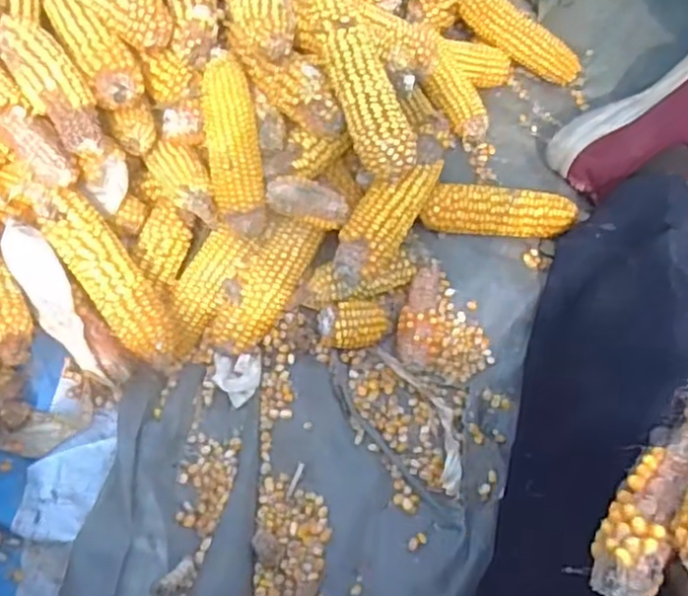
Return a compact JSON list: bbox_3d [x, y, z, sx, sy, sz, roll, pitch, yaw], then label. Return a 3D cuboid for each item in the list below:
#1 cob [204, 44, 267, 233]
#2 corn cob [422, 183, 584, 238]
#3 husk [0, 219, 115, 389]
[{"bbox_3d":[-0.101,-0.140,0.637,0.046,0.045,0.158,-7,94,-5],"label":"cob"},{"bbox_3d":[0.157,-0.089,0.693,0.157,0.038,0.043,-1,63,-1],"label":"corn cob"},{"bbox_3d":[-0.252,0.004,0.607,0.037,0.020,0.162,-30,86,-15],"label":"husk"}]

